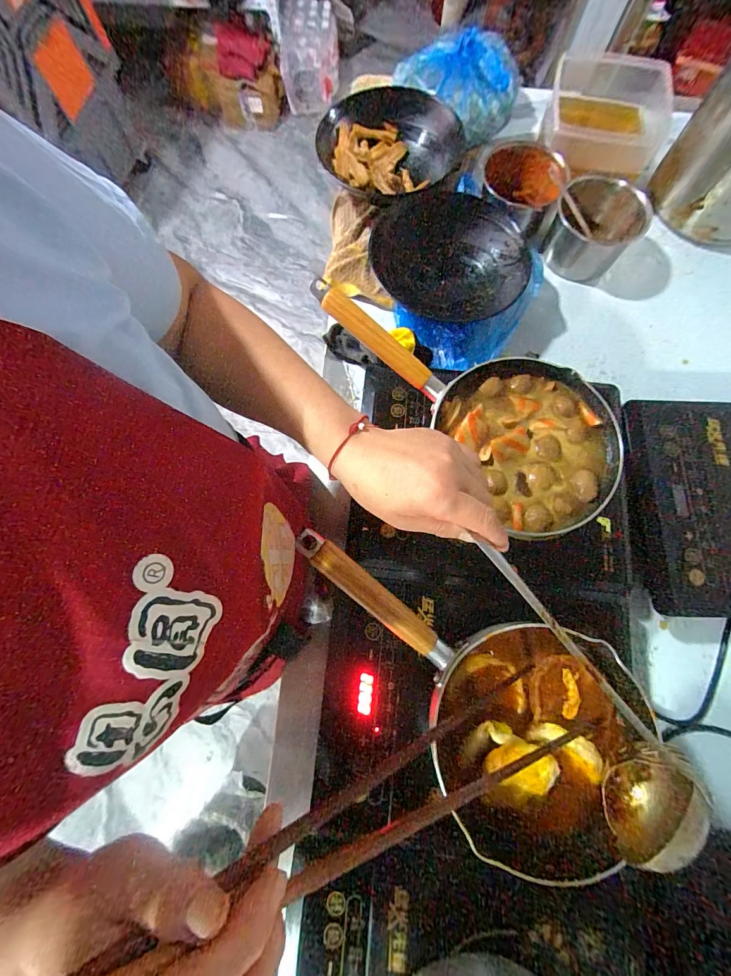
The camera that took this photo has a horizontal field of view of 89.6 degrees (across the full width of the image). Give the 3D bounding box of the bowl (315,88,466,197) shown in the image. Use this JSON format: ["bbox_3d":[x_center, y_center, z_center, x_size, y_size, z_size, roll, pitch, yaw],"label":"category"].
[{"bbox_3d":[0.042,-0.578,0.627,0.214,0.065,0.233,0,76,0],"label":"bowl"}]

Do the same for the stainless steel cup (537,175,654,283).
[{"bbox_3d":[0.353,-0.404,0.572,0.132,0.077,0.112,35,79,8],"label":"stainless steel cup"}]

